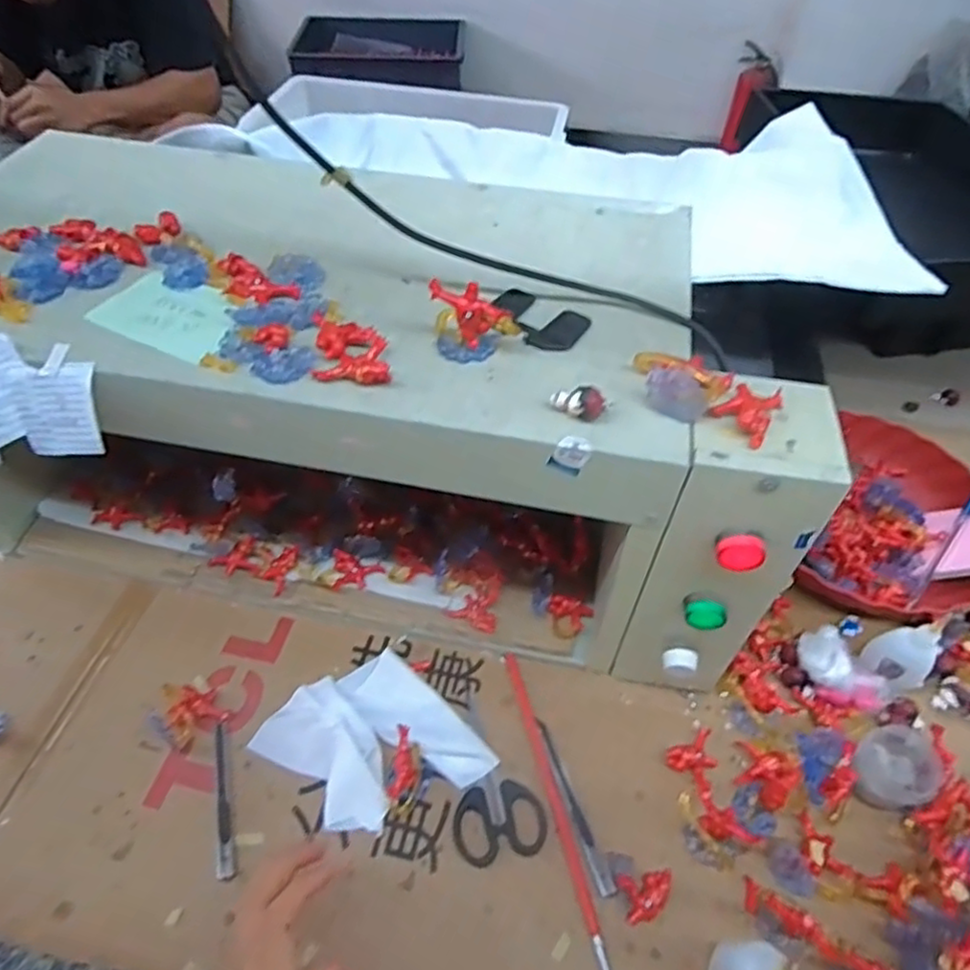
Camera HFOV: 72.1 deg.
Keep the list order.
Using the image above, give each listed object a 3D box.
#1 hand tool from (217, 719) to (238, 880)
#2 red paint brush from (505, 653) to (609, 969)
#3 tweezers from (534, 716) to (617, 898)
[{"bbox_3d":[-0.200,0.239,0.510,0.012,0.006,0.112,-12,52,-11],"label":"hand tool"},{"bbox_3d":[0.055,0.248,0.505,0.010,0.006,0.261,-11,52,-10],"label":"red paint brush"},{"bbox_3d":[0.066,0.243,0.509,0.012,0.004,0.129,-15,52,-13],"label":"tweezers"}]

